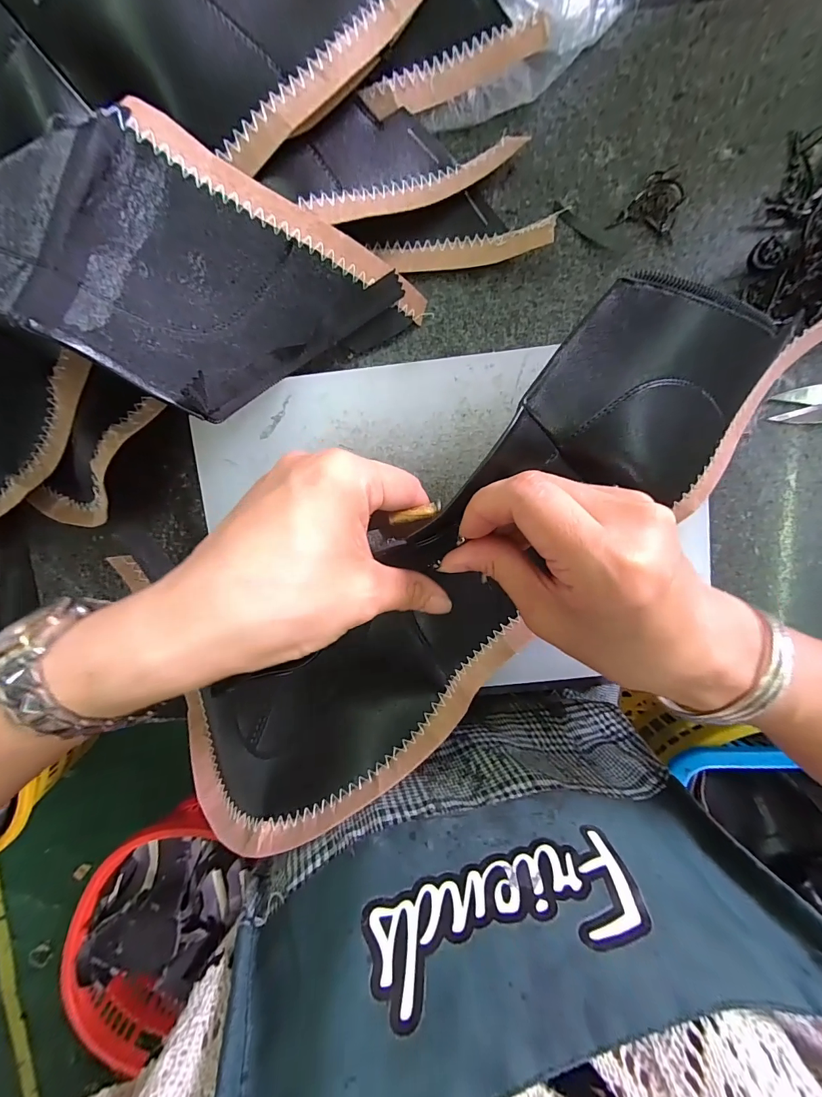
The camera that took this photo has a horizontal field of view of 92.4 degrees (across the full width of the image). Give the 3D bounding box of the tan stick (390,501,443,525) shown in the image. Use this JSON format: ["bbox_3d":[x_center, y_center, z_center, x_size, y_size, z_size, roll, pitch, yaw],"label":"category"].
[{"bbox_3d":[0.002,-0.015,0.177,0.024,0.004,0.006,-13,97,10],"label":"tan stick"}]

